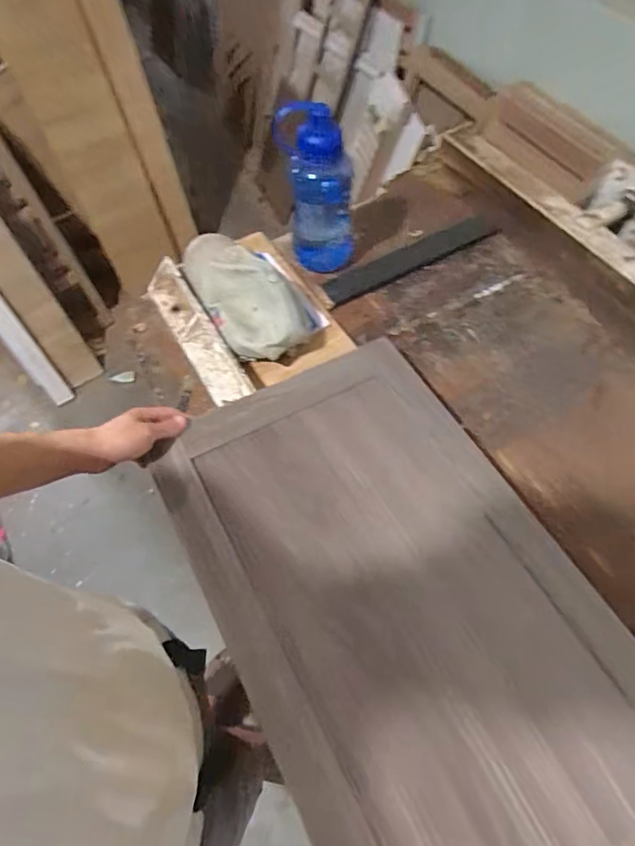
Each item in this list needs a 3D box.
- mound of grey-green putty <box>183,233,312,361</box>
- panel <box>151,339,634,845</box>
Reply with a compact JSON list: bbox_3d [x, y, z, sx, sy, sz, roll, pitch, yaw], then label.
[{"bbox_3d":[-0.114,-0.222,0.802,0.148,0.086,0.276,-29,64,-20],"label":"mound of grey-green putty"},{"bbox_3d":[0.098,0.199,0.548,0.372,0.019,0.638,-24,63,-15],"label":"panel"}]

